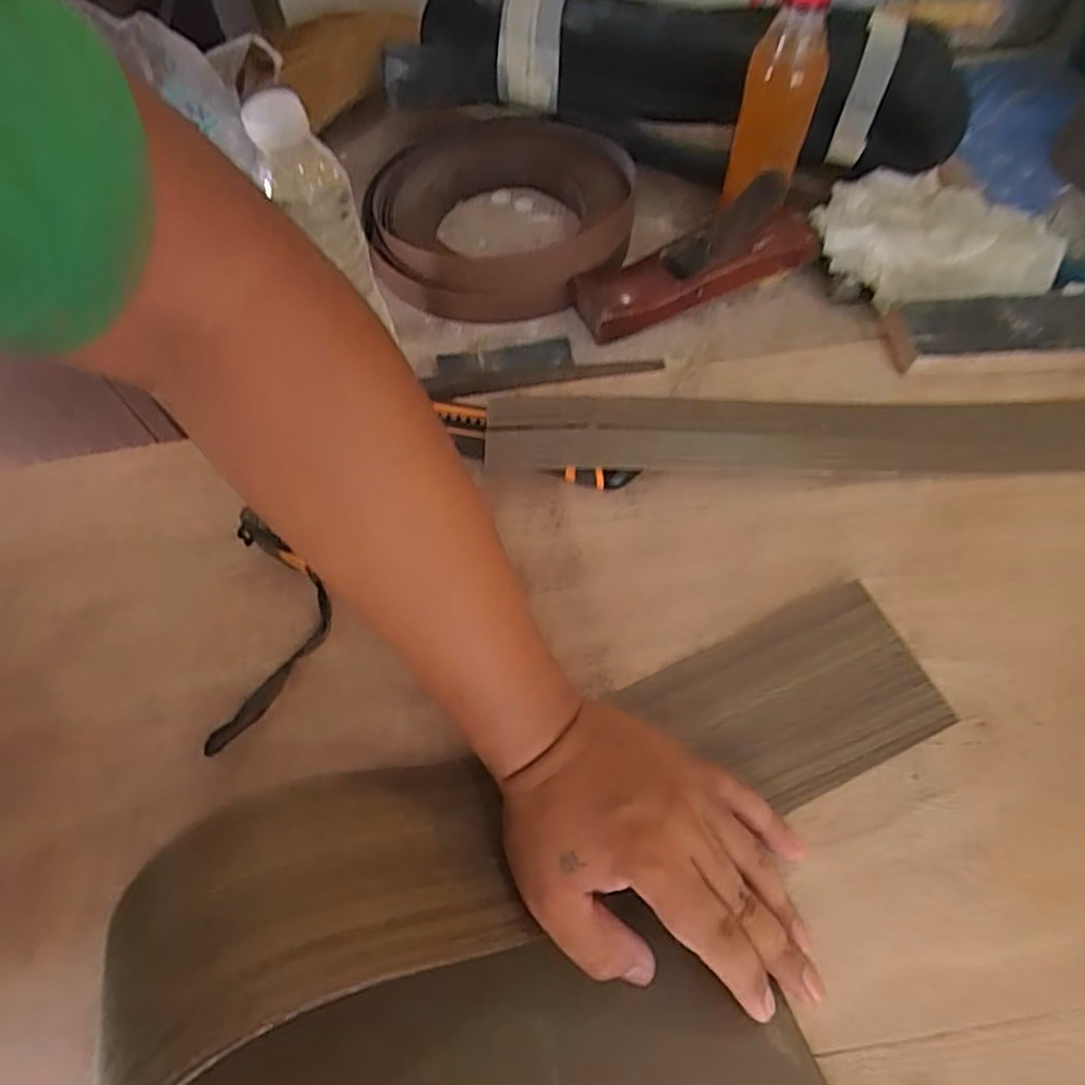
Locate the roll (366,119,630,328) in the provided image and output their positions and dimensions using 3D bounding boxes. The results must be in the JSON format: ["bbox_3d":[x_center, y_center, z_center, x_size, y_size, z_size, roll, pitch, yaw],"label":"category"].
[{"bbox_3d":[-0.030,-0.279,0.556,0.204,0.049,0.215,2,61,4],"label":"roll"}]

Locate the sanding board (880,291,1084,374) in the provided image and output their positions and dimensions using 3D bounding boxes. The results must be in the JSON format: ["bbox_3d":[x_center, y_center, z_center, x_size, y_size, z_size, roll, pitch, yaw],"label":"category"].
[{"bbox_3d":[0.338,-0.149,0.479,0.175,0.023,0.062,-3,61,1],"label":"sanding board"}]

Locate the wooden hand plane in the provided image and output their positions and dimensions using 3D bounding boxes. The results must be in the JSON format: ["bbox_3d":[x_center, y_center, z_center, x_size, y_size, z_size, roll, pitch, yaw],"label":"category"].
[{"bbox_3d":[0.115,-0.216,0.504,0.191,0.069,0.059,-25,62,-11],"label":"wooden hand plane"}]

